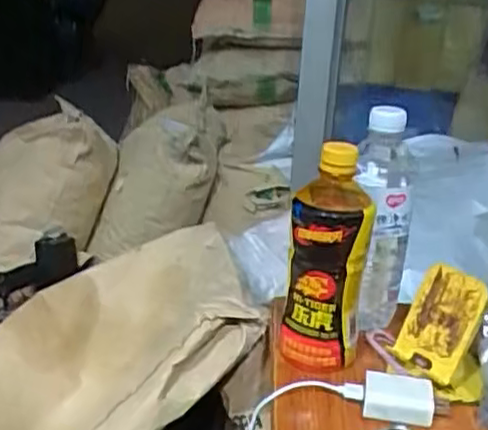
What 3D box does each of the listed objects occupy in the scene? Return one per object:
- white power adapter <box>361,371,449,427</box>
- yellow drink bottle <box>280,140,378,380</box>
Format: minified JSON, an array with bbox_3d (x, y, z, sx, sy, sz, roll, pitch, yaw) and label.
[{"bbox_3d":[0.129,0.143,0.529,0.069,0.026,0.038,4,21,4],"label":"white power adapter"},{"bbox_3d":[0.071,0.041,0.570,0.066,0.197,0.060,8,21,13],"label":"yellow drink bottle"}]

